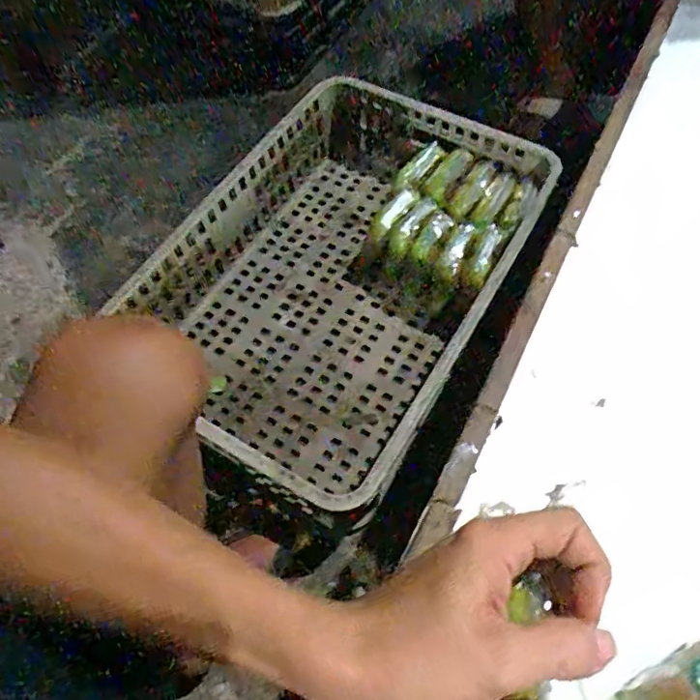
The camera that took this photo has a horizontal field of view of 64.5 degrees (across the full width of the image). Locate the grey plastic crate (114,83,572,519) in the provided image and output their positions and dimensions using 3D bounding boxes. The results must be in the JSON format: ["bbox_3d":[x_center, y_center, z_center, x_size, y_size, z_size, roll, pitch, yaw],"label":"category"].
[{"bbox_3d":[0.000,-0.127,0.813,0.418,0.157,0.559,30,67,18],"label":"grey plastic crate"}]

